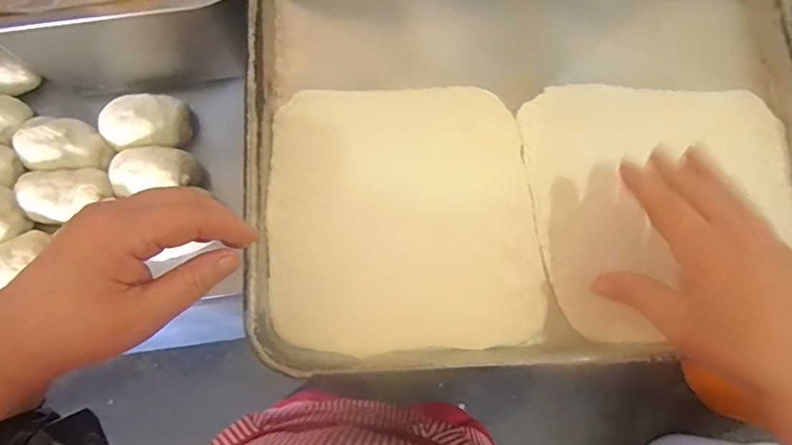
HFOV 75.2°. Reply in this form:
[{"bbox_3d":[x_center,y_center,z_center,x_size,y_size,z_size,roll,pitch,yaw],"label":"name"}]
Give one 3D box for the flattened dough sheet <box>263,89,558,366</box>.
[{"bbox_3d":[0.004,-0.006,0.364,0.180,0.010,0.189,-5,75,-2],"label":"flattened dough sheet"}]

